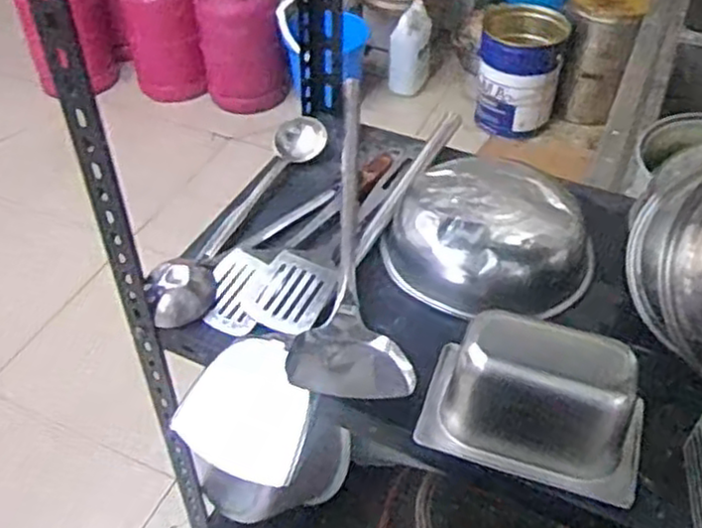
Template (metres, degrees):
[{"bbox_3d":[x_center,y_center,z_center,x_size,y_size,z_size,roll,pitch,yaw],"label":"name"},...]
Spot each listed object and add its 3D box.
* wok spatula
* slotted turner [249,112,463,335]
[{"bbox_3d":[-0.001,-0.052,0.782,0.104,0.034,0.484,-1,46,1],"label":"wok spatula"},{"bbox_3d":[0.024,-0.063,0.793,0.069,0.031,0.367,24,51,23],"label":"slotted turner"}]

